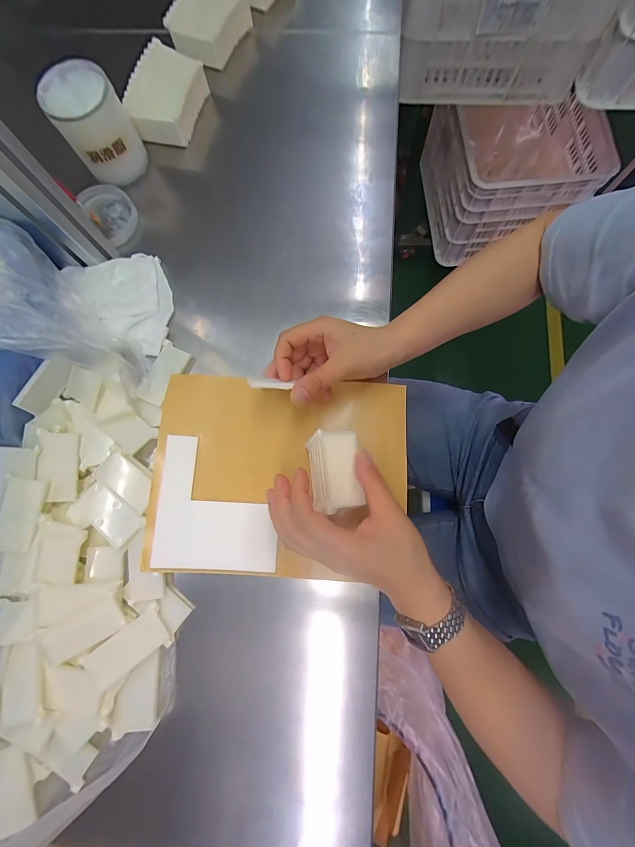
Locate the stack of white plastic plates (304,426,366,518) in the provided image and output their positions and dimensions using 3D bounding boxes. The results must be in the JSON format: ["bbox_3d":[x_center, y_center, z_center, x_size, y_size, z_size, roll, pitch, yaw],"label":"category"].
[{"bbox_3d":[0.016,0.045,0.324,0.047,0.020,0.074,-5,74,-11],"label":"stack of white plastic plates"}]

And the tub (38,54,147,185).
[{"bbox_3d":[-0.285,-0.383,0.434,0.084,0.092,0.088,-31,80,-4],"label":"tub"}]

